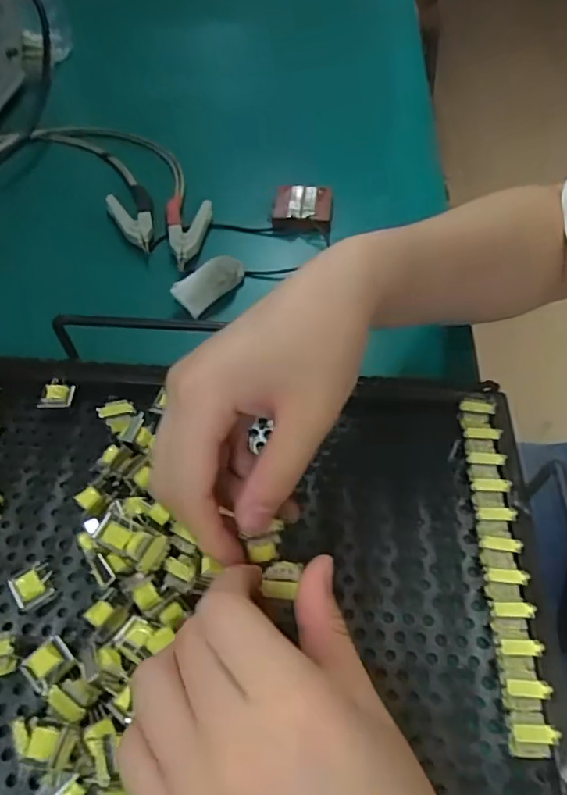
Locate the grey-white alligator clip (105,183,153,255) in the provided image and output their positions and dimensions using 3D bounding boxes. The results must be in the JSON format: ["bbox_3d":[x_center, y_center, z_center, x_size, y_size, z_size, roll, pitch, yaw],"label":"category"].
[{"bbox_3d":[-0.130,-0.154,0.452,0.036,0.012,0.095,-11,55,-9],"label":"grey-white alligator clip"}]

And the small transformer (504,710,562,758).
[{"bbox_3d":[0.108,0.148,0.234,0.019,0.018,0.017,-2,54,-2],"label":"small transformer"}]

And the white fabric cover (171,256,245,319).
[{"bbox_3d":[-0.052,-0.085,0.397,0.024,0.026,0.059,39,63,24],"label":"white fabric cover"}]

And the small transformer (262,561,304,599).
[{"bbox_3d":[-0.001,0.077,0.224,0.015,0.008,0.016,8,55,5],"label":"small transformer"}]

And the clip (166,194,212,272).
[{"bbox_3d":[-0.078,-0.139,0.439,0.036,0.013,0.090,-4,54,-3],"label":"clip"}]

